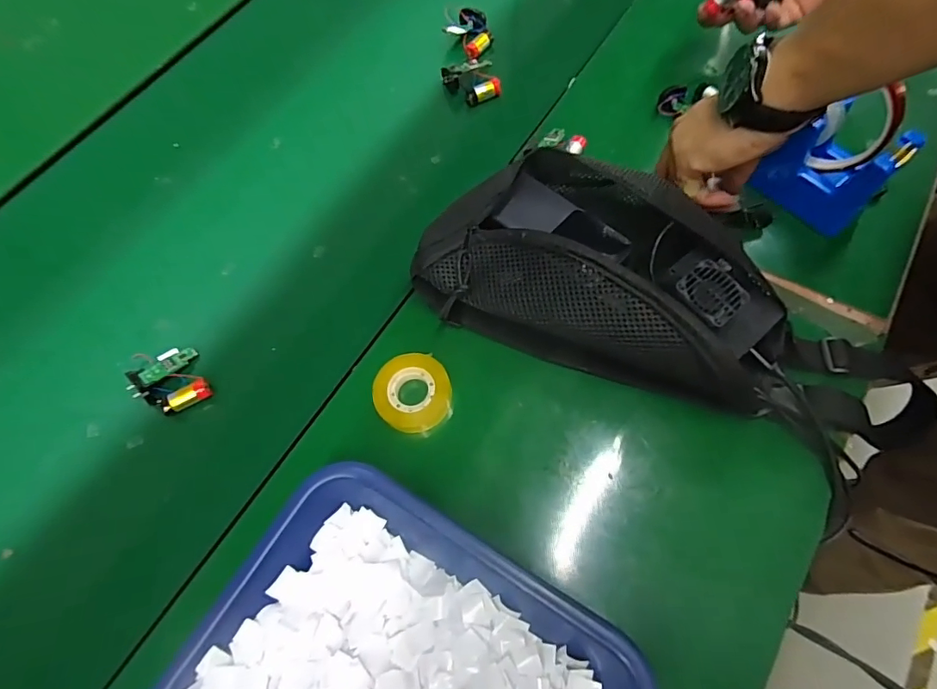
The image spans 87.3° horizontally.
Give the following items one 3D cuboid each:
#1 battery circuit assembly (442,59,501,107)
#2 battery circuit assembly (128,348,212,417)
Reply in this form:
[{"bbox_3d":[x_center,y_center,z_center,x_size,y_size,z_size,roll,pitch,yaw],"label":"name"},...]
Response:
[{"bbox_3d":[0.003,-0.274,0.514,0.052,0.018,0.048,-22,65,-9],"label":"battery circuit assembly"},{"bbox_3d":[-0.238,0.030,0.394,0.049,0.017,0.051,-32,67,-13],"label":"battery circuit assembly"}]

